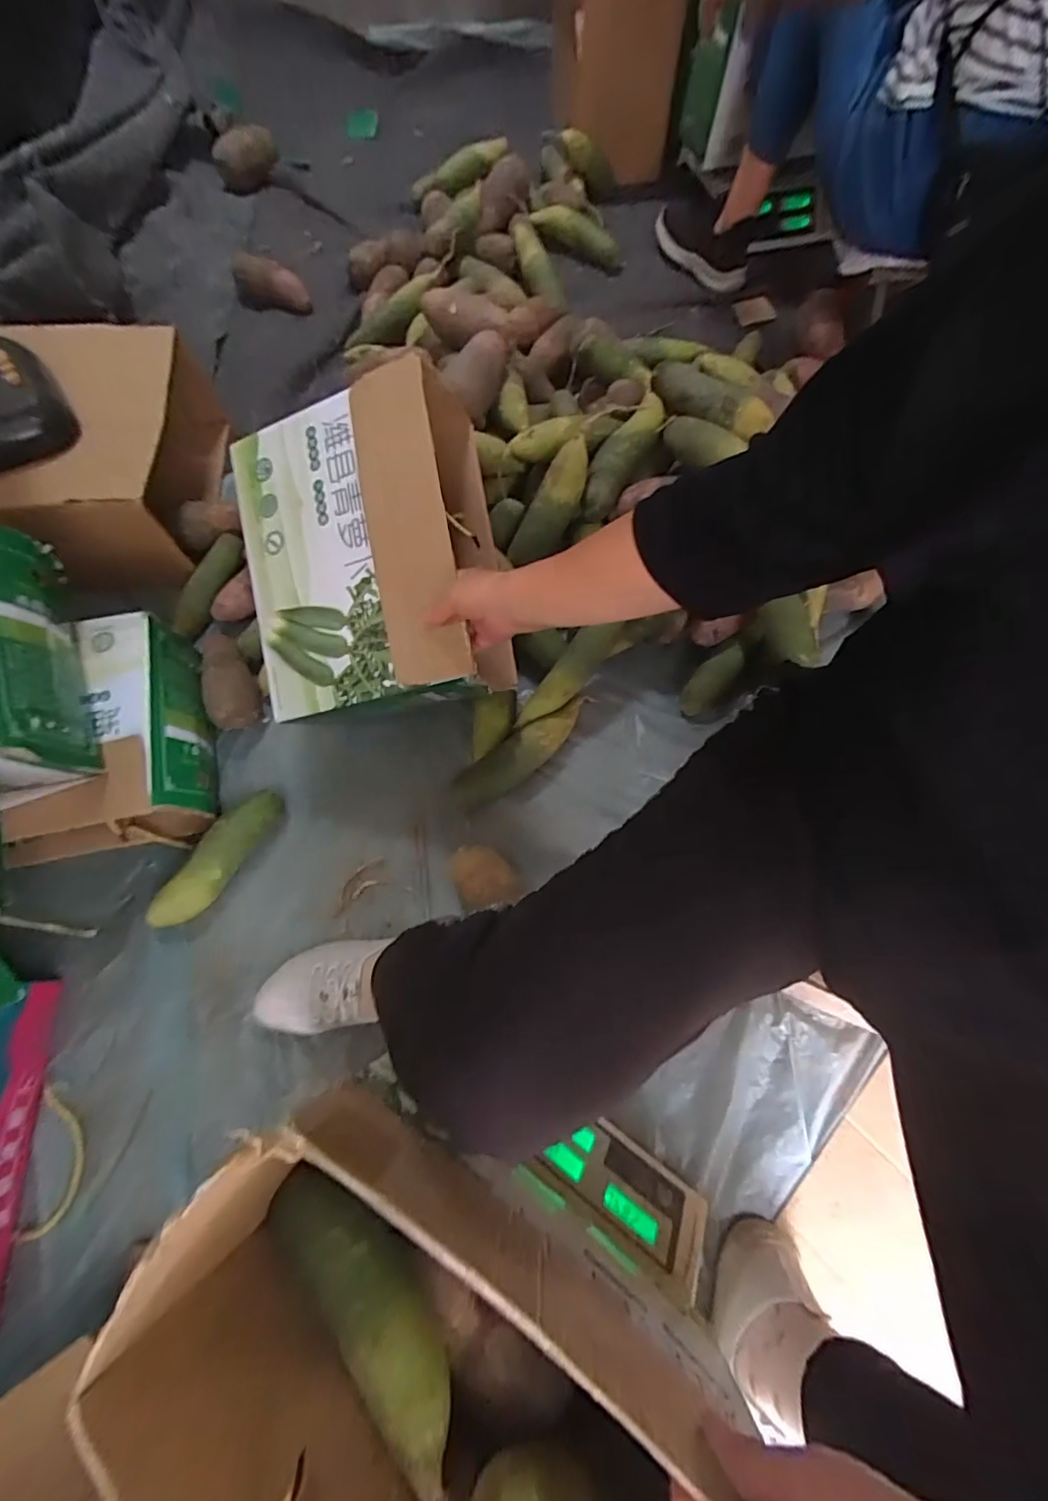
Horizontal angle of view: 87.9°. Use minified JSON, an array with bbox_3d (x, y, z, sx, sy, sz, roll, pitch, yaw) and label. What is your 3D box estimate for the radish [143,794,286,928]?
[{"bbox_3d":[-0.378,0.136,0.679,0.056,0.047,0.202,28,72,10],"label":"radish"}]

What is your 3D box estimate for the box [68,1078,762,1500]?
[{"bbox_3d":[-0.021,0.388,0.321,0.395,0.198,0.177,36,73,12],"label":"box"}]

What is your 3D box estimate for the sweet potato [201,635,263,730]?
[{"bbox_3d":[-0.411,-0.106,0.754,0.058,0.061,0.145,-17,70,-6],"label":"sweet potato"}]

